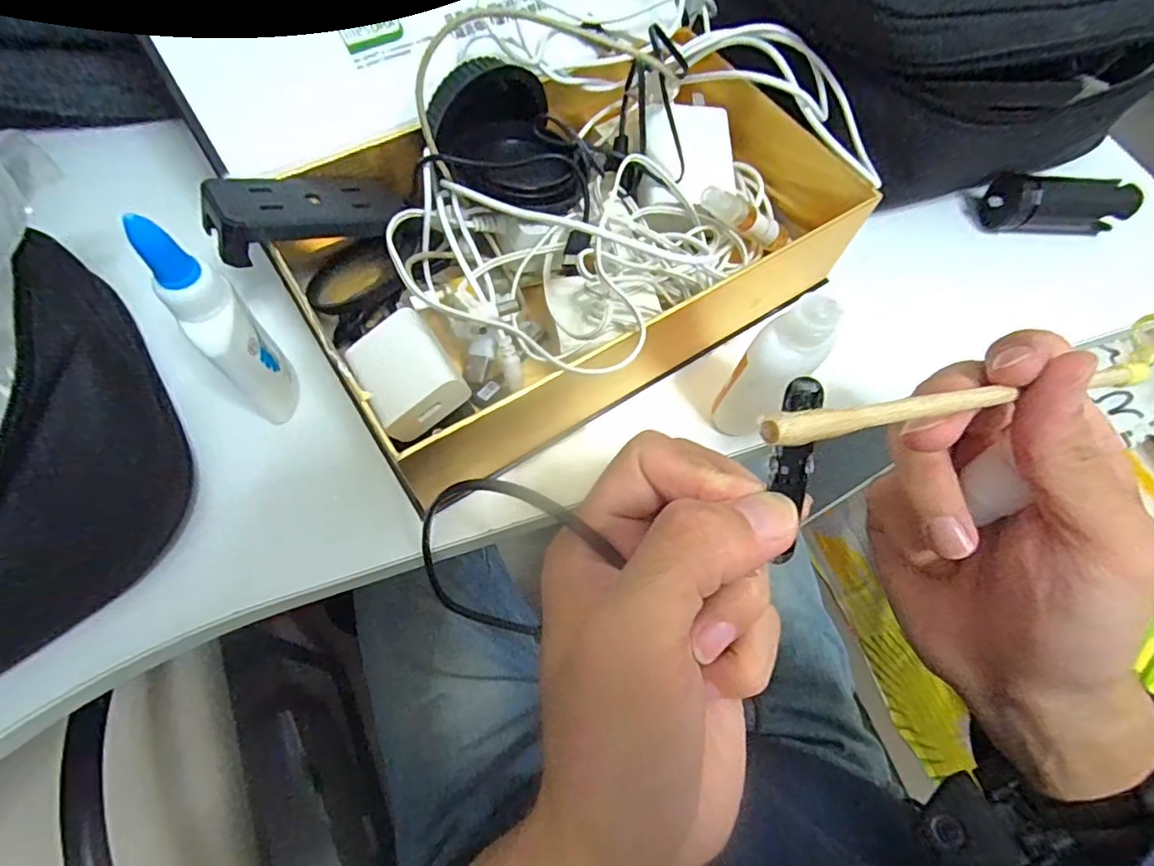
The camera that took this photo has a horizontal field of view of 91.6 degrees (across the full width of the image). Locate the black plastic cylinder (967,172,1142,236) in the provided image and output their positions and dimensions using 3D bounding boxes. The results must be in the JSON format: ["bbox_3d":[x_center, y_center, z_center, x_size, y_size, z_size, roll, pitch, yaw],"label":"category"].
[{"bbox_3d":[0.278,-0.137,0.327,0.076,0.033,0.032,0,64,-4],"label":"black plastic cylinder"}]

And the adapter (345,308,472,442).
[{"bbox_3d":[-0.071,-0.024,0.244,0.038,0.025,0.047,-41,72,-2],"label":"adapter"}]

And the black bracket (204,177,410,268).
[{"bbox_3d":[-0.114,-0.093,0.240,0.079,0.018,0.031,-26,67,-37],"label":"black bracket"}]

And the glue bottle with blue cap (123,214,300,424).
[{"bbox_3d":[-0.132,-0.037,0.215,0.022,0.101,0.031,-38,72,-19],"label":"glue bottle with blue cap"}]

